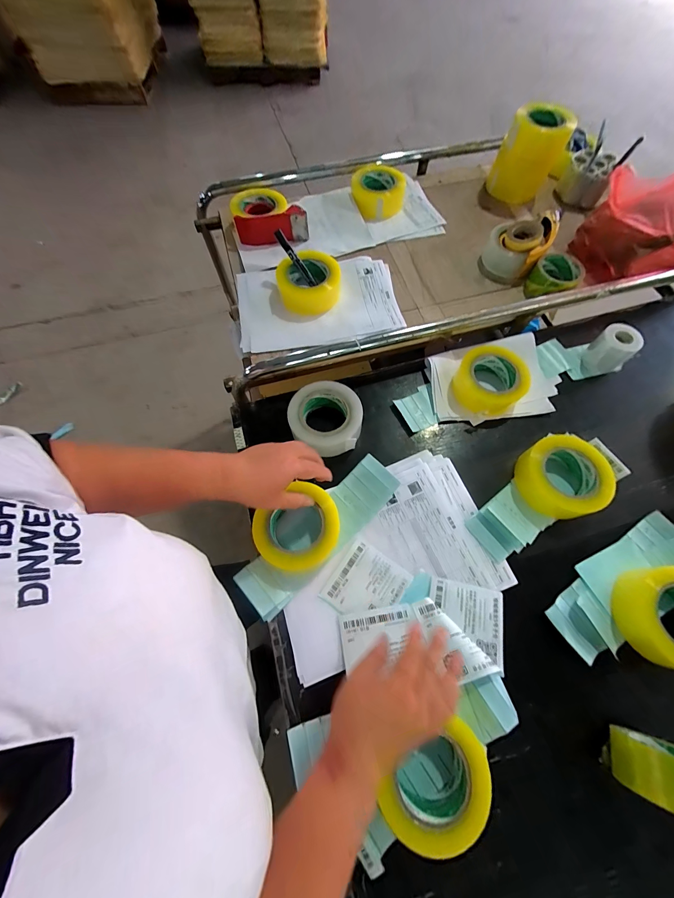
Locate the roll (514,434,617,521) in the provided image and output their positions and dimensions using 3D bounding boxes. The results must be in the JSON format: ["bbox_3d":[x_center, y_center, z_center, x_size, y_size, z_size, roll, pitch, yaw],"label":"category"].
[{"bbox_3d":[0.351,0.043,0.489,0.114,0.061,0.122,0,68,0],"label":"roll"}]

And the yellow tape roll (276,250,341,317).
[{"bbox_3d":[-0.053,-0.317,0.593,0.118,0.046,0.110,0,68,0],"label":"yellow tape roll"}]

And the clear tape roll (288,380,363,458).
[{"bbox_3d":[-0.015,-0.051,0.537,0.120,0.061,0.115,0,68,0],"label":"clear tape roll"}]

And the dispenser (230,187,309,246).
[{"bbox_3d":[-0.139,-0.484,0.658,0.145,0.055,0.102,-10,68,-4],"label":"dispenser"}]

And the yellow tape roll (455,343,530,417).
[{"bbox_3d":[0.270,-0.121,0.558,0.115,0.048,0.118,-15,69,-6],"label":"yellow tape roll"}]

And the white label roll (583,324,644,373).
[{"bbox_3d":[0.497,-0.180,0.570,0.055,0.064,0.064,-37,73,-13],"label":"white label roll"}]

